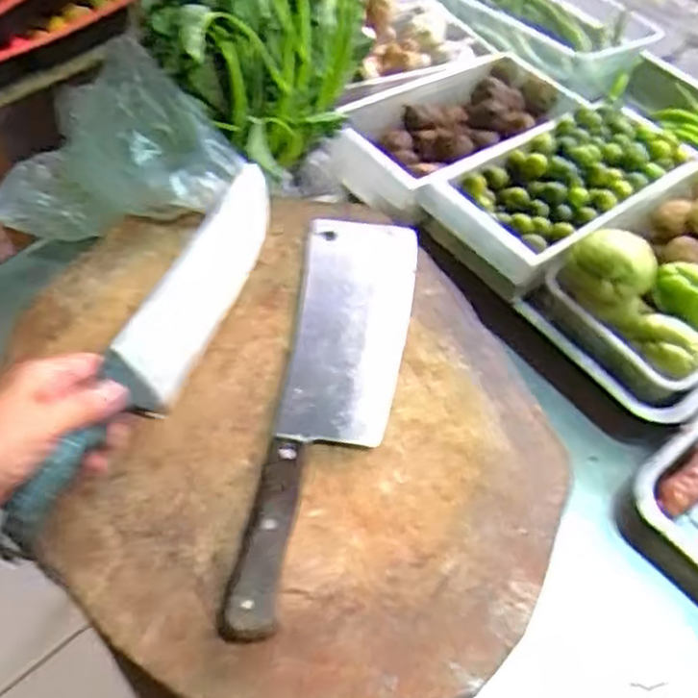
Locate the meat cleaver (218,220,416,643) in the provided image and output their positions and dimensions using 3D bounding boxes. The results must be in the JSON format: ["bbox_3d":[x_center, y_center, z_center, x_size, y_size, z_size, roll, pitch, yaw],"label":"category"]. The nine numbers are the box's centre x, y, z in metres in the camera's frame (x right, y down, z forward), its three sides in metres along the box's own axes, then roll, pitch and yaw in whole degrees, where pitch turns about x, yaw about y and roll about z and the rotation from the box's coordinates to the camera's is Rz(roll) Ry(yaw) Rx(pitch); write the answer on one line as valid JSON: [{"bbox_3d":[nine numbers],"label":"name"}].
[{"bbox_3d":[-0.009,0.034,0.560,0.094,0.023,0.361,8,59,2],"label":"meat cleaver"}]

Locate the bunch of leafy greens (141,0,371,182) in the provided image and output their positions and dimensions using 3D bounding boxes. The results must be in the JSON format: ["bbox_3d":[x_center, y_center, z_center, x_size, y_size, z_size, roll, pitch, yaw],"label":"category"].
[{"bbox_3d":[-0.100,-0.324,0.679,0.184,0.145,0.254,-30,64,-19],"label":"bunch of leafy greens"}]

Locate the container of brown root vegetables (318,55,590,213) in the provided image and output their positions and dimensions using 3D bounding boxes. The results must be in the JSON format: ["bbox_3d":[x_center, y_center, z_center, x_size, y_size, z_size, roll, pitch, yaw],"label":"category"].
[{"bbox_3d":[0.109,-0.244,0.762,0.301,0.063,0.155,-38,65,-21],"label":"container of brown root vegetables"}]

